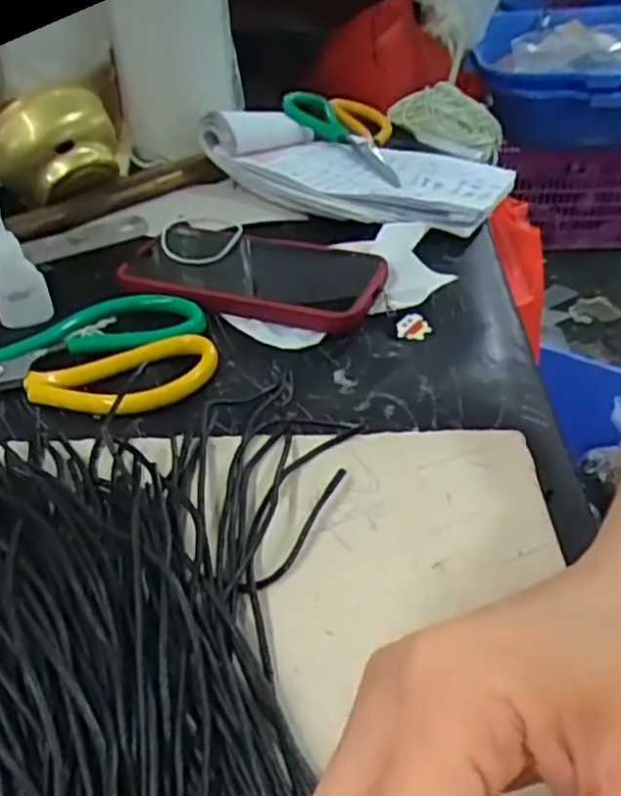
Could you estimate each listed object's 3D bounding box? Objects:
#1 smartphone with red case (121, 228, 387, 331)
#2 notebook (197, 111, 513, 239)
[{"bbox_3d":[-0.037,-0.082,0.488,0.163,0.013,0.096,11,41,15],"label":"smartphone with red case"},{"bbox_3d":[0.038,-0.195,0.588,0.220,0.049,0.143,15,42,19],"label":"notebook"}]

